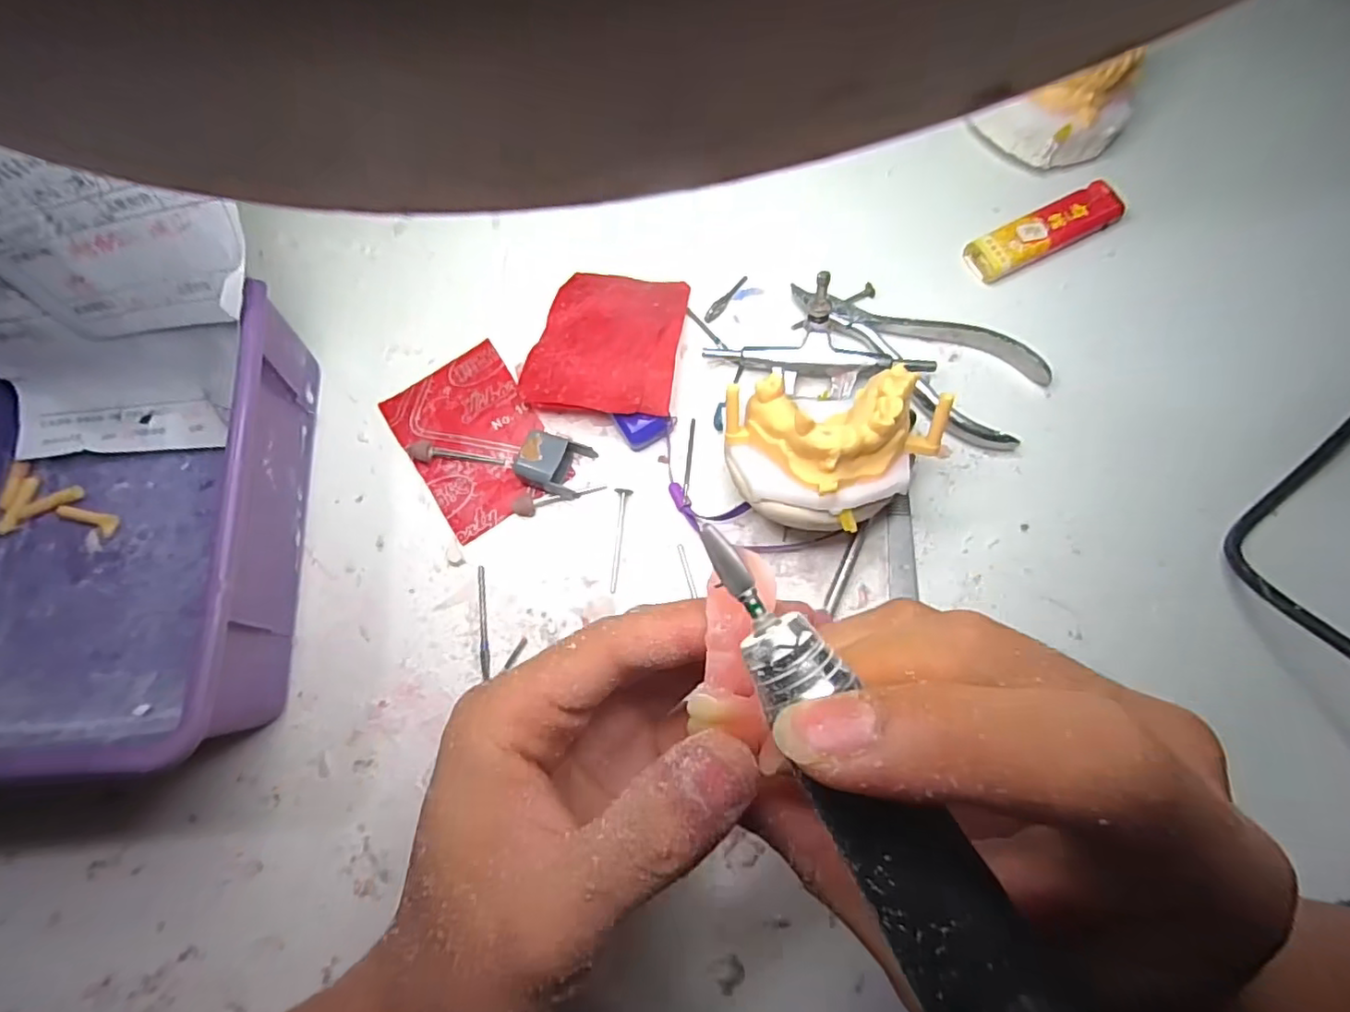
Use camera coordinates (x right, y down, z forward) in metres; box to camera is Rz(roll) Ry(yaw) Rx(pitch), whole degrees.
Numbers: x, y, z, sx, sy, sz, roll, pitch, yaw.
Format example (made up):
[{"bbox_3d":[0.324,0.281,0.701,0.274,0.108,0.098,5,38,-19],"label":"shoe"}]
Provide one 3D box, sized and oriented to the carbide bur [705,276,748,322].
[{"bbox_3d":[0.025,-0.103,0.295,0.006,0.004,0.032,34,78,10],"label":"carbide bur"}]

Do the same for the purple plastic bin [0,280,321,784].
[{"bbox_3d":[-0.230,0.009,0.233,0.160,0.070,0.169,-5,74,0],"label":"purple plastic bin"}]

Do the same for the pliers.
[{"bbox_3d":[0.110,-0.075,0.274,0.120,0.026,0.052,30,77,9],"label":"pliers"}]

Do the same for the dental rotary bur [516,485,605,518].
[{"bbox_3d":[-0.051,-0.005,0.266,0.040,0.008,0.008,-20,75,-4],"label":"dental rotary bur"}]

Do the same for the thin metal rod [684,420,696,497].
[{"bbox_3d":[0.007,-0.023,0.271,0.004,0.004,0.038,6,75,3],"label":"thin metal rod"}]

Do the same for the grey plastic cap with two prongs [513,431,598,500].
[{"bbox_3d":[-0.052,-0.017,0.265,0.028,0.018,0.024,16,75,6],"label":"grey plastic cap with two prongs"}]

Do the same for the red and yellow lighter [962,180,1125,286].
[{"bbox_3d":[0.182,-0.135,0.297,0.082,0.010,0.023,-27,76,-6],"label":"red and yellow lighter"}]

